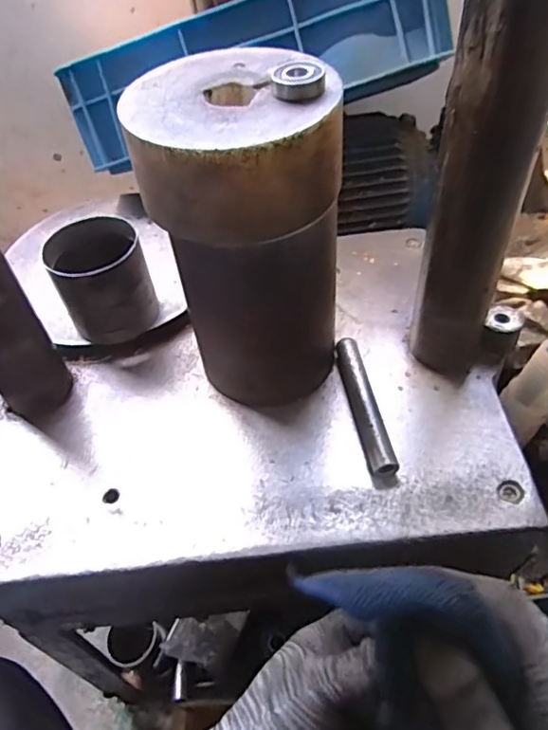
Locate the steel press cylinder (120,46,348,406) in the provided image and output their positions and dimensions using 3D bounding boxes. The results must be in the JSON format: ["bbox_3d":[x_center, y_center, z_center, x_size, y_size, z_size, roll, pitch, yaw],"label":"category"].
[{"bbox_3d":[-0.022,-0.095,0.452,0.133,0.263,0.139,-23,51,-13],"label":"steel press cylinder"}]

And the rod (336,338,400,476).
[{"bbox_3d":[0.080,0.035,0.492,0.023,0.020,0.141,-10,49,-3],"label":"rod"}]

